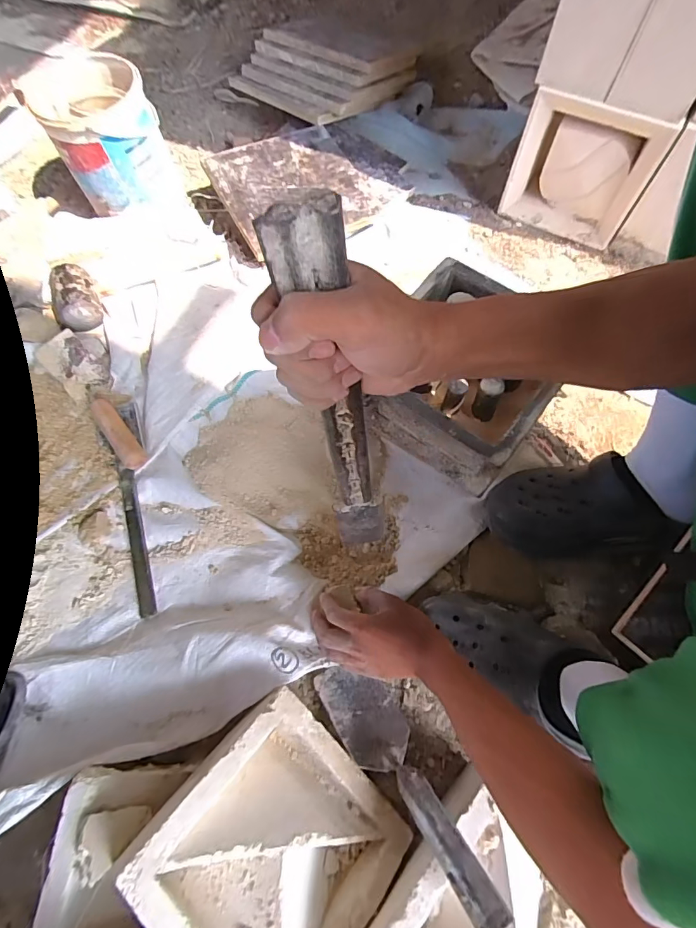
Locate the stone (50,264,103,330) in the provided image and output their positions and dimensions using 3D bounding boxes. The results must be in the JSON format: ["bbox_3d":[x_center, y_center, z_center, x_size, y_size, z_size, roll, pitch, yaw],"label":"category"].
[{"bbox_3d":[-0.454,-0.274,0.715,0.074,0.055,0.087,-22,73,-8],"label":"stone"}]

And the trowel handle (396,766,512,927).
[{"bbox_3d":[0.084,0.330,0.380,0.028,0.017,0.130,-35,37,-12],"label":"trowel handle"}]

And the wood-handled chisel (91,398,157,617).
[{"bbox_3d":[-0.301,0.047,0.608,0.058,0.033,0.316,-19,71,-7],"label":"wood-handled chisel"}]

